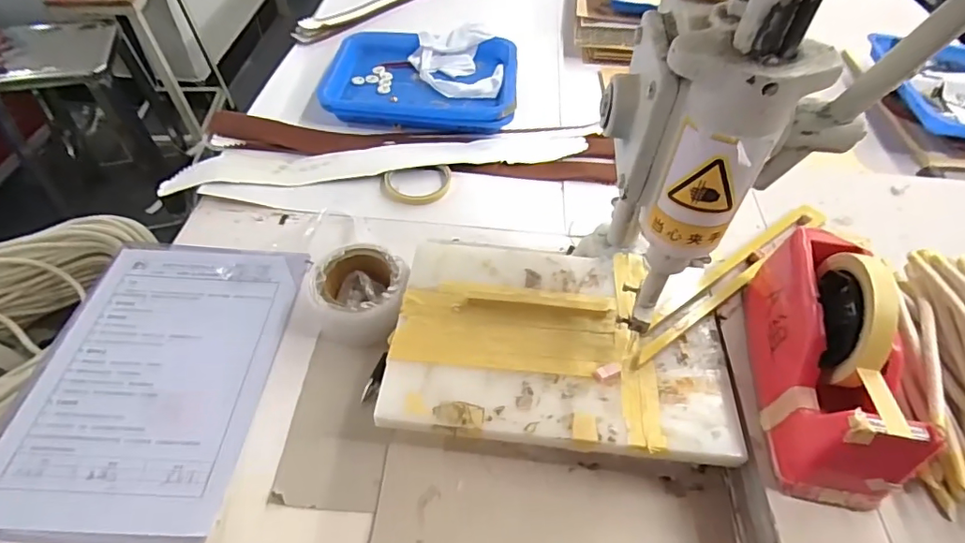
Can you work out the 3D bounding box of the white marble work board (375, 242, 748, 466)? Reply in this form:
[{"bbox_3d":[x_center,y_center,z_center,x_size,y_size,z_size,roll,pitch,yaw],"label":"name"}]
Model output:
[{"bbox_3d":[0.071,0.058,0.478,0.295,0.014,0.202,7,50,2],"label":"white marble work board"}]

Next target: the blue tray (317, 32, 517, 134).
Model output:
[{"bbox_3d":[-0.092,-0.300,0.810,0.288,0.045,0.213,5,50,1],"label":"blue tray"}]

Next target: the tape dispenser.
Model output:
[{"bbox_3d":[0.273,0.058,0.406,0.072,0.120,0.202,11,51,6],"label":"tape dispenser"}]

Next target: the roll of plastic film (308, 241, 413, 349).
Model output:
[{"bbox_3d":[-0.126,0.026,0.543,0.096,0.050,0.105,2,50,-2],"label":"roll of plastic film"}]

